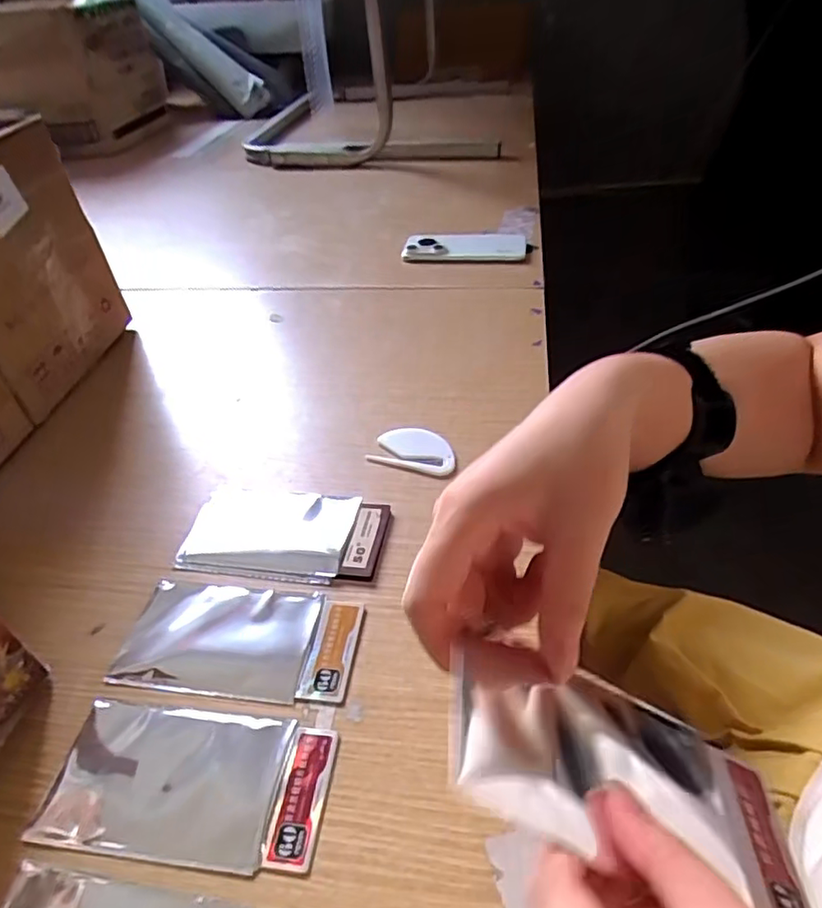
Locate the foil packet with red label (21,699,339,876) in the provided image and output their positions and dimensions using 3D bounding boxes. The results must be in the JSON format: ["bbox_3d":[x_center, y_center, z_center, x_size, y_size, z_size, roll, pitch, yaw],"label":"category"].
[{"bbox_3d":[-0.116,0.171,0.311,0.144,0.004,0.072,2,42,9],"label":"foil packet with red label"}]

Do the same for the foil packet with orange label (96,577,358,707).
[{"bbox_3d":[-0.107,0.115,0.372,0.146,0.005,0.073,2,42,9],"label":"foil packet with orange label"}]

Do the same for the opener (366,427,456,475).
[{"bbox_3d":[0.005,-0.004,0.488,0.070,0.006,0.043,11,44,18],"label":"opener"}]

